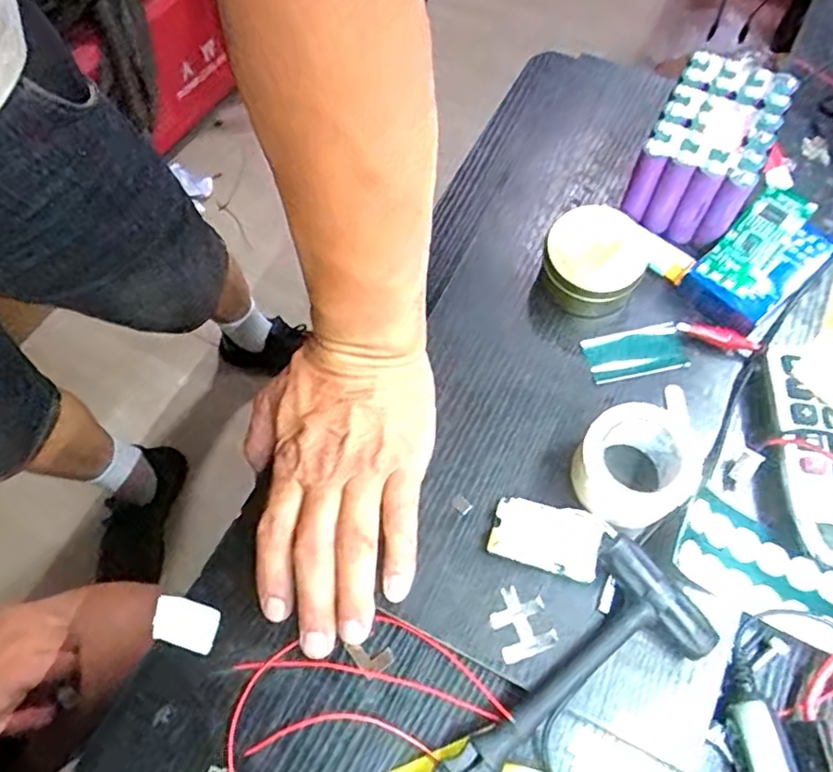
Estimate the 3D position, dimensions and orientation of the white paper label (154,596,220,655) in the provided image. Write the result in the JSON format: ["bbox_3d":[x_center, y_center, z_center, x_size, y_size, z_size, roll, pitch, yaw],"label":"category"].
[{"bbox_3d":[-0.133,0.138,0.368,0.037,0.007,0.025,15,66,8],"label":"white paper label"}]

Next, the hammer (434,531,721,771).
[{"bbox_3d":[0.058,0.167,0.320,0.200,0.026,0.068,-38,70,-15],"label":"hammer"}]

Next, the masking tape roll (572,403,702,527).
[{"bbox_3d":[0.124,0.047,0.366,0.061,0.040,0.061,-1,65,1],"label":"masking tape roll"}]

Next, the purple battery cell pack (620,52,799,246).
[{"bbox_3d":[0.201,-0.165,0.442,0.072,0.062,0.112,26,69,13],"label":"purple battery cell pack"}]

